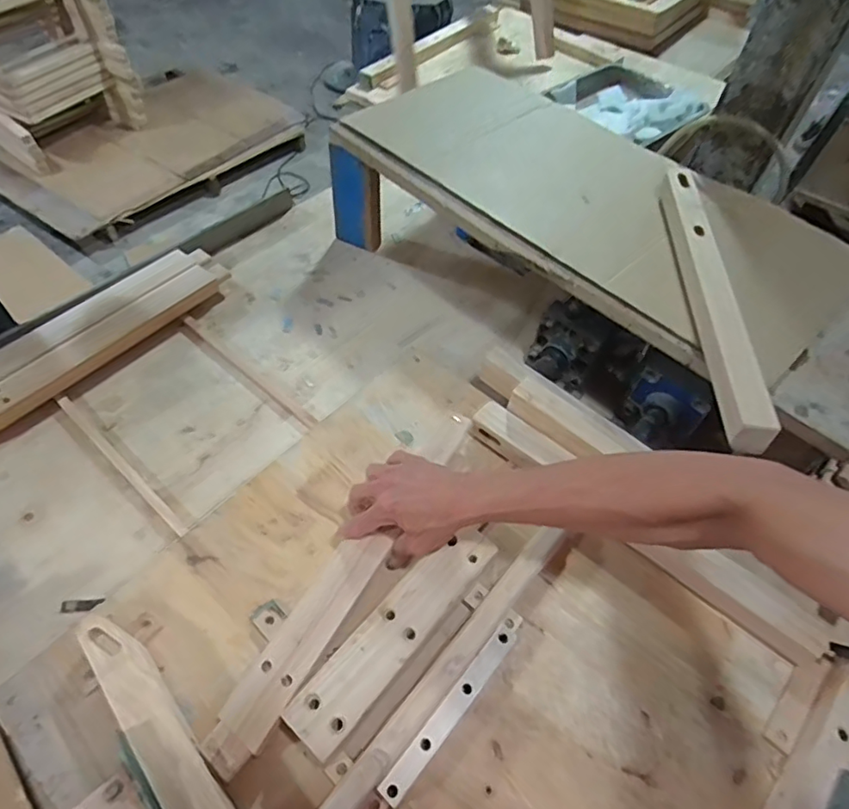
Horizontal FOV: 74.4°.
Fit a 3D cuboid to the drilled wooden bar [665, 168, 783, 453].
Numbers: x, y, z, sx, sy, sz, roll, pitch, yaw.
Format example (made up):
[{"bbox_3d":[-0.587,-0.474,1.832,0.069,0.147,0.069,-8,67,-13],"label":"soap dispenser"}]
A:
[{"bbox_3d":[0.321,-0.134,0.633,0.037,0.039,0.425,5,53,2],"label":"drilled wooden bar"}]

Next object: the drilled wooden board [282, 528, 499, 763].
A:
[{"bbox_3d":[-0.026,0.216,0.549,0.057,0.013,0.250,36,60,21],"label":"drilled wooden board"}]

